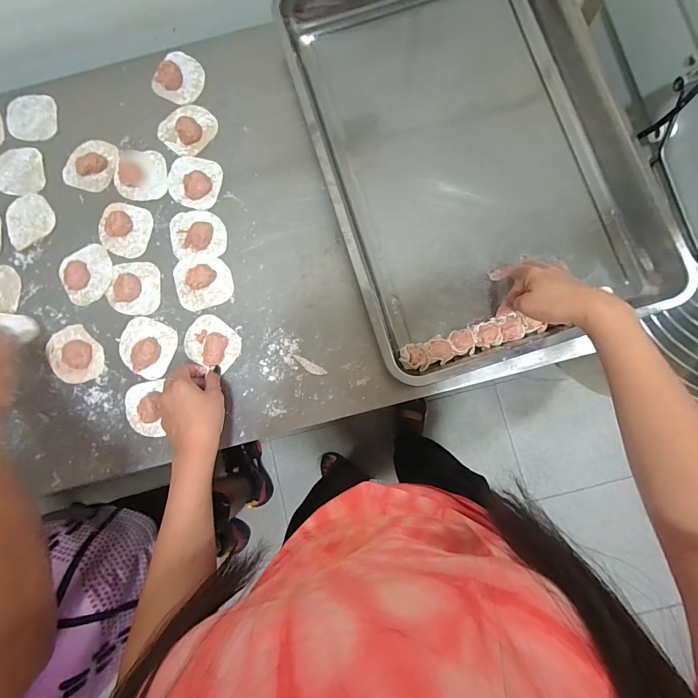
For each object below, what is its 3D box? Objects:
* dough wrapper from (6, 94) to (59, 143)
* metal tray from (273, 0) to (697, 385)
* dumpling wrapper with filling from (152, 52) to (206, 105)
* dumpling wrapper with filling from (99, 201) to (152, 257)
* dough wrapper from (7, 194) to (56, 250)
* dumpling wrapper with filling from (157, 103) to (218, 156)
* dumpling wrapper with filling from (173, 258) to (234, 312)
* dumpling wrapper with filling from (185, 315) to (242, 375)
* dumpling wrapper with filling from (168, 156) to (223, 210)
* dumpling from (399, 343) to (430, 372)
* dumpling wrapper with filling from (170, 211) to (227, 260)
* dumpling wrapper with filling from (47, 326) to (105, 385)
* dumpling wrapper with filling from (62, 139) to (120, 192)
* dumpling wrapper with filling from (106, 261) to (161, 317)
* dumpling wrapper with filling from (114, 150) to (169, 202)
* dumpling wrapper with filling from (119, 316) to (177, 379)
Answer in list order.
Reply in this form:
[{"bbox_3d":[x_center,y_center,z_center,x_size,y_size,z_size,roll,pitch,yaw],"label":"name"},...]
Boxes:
[{"bbox_3d":[-0.481,-0.351,0.571,0.073,0.005,0.073,0,84,-1],"label":"dough wrapper"},{"bbox_3d":[0.155,-0.293,0.517,0.388,0.054,0.621,-16,83,-1],"label":"metal tray"},{"bbox_3d":[-0.255,-0.411,0.561,0.071,0.025,0.077,0,83,1],"label":"dumpling wrapper with filling"},{"bbox_3d":[-0.324,-0.173,0.543,0.076,0.015,0.076,0,85,0],"label":"dumpling wrapper with filling"},{"bbox_3d":[-0.468,-0.191,0.548,0.069,0.004,0.077,-21,83,-2],"label":"dough wrapper"},{"bbox_3d":[-0.240,-0.329,0.547,0.070,0.028,0.078,41,86,5],"label":"dumpling wrapper with filling"},{"bbox_3d":[-0.205,-0.096,0.518,0.077,0.023,0.076,0,83,1],"label":"dumpling wrapper with filling"},{"bbox_3d":[-0.188,-0.009,0.508,0.079,0.019,0.062,36,85,5],"label":"dumpling wrapper with filling"},{"bbox_3d":[-0.225,-0.244,0.540,0.076,0.017,0.079,7,83,2],"label":"dumpling wrapper with filling"},{"bbox_3d":[0.085,0.011,0.488,0.037,0.032,0.033,8,83,2],"label":"dumpling"},{"bbox_3d":[-0.215,-0.165,0.532,0.079,0.015,0.068,-1,83,1],"label":"dumpling wrapper with filling"},{"bbox_3d":[-0.383,0.007,0.518,0.068,0.020,0.081,-25,83,-2],"label":"dumpling wrapper with filling"},{"bbox_3d":[-0.382,-0.273,0.554,0.072,0.011,0.079,0,83,1],"label":"dumpling wrapper with filling"},{"bbox_3d":[-0.304,-0.088,0.523,0.073,0.020,0.077,0,83,1],"label":"dumpling wrapper with filling"},{"bbox_3d":[-0.305,-0.254,0.553,0.074,0.010,0.072,-8,83,0],"label":"dumpling wrapper with filling"},{"bbox_3d":[-0.281,-0.004,0.512,0.077,0.018,0.073,0,83,1],"label":"dumpling wrapper with filling"}]

